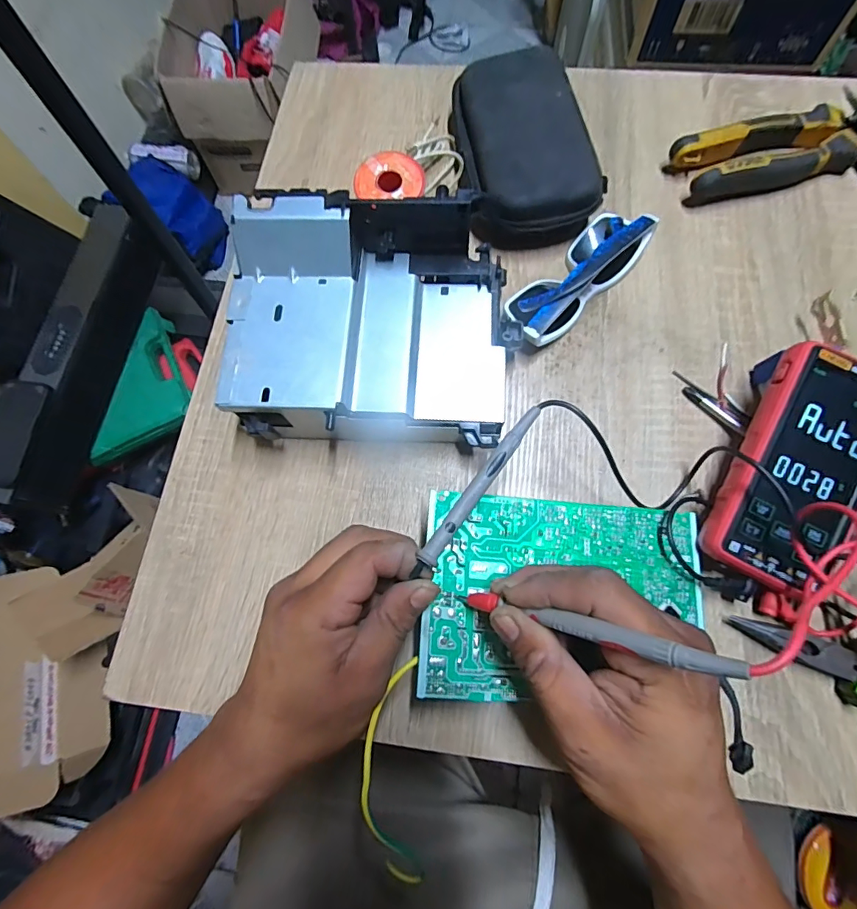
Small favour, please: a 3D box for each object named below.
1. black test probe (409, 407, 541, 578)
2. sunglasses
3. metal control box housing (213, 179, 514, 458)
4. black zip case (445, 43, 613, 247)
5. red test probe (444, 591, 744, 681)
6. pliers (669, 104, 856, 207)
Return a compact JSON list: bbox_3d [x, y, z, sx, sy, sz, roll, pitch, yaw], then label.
[{"bbox_3d":[0.029,0.018,0.260,0.010,0.007,0.113,35,77,12],"label":"black test probe"},{"bbox_3d":[0.113,-0.140,0.354,0.138,0.042,0.048,-43,75,-11],"label":"sunglasses"},{"bbox_3d":[-0.038,-0.084,0.317,0.187,0.094,0.147,1,72,3],"label":"metal control box housing"},{"bbox_3d":[0.080,-0.256,0.387,0.109,0.050,0.174,-9,72,0],"label":"black zip case"},{"bbox_3d":[0.064,0.079,0.213,0.007,0.144,0.009,29,70,-33],"label":"red test probe"},{"bbox_3d":[0.320,-0.261,0.387,0.223,0.030,0.054,-15,72,-3],"label":"pliers"}]

